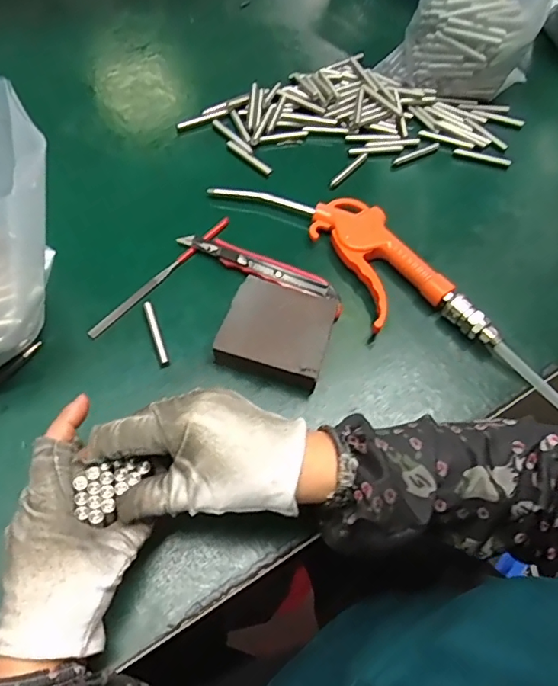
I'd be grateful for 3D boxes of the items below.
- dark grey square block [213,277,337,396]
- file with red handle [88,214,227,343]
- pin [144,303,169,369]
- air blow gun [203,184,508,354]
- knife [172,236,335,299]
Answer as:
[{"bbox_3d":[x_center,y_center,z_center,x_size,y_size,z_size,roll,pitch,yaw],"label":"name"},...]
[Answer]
[{"bbox_3d":[0.001,-0.011,0.395,0.076,0.028,0.079,18,61,6],"label":"dark grey square block"},{"bbox_3d":[-0.095,-0.059,0.426,0.010,0.005,0.156,37,64,16],"label":"file with red handle"},{"bbox_3d":[-0.095,-0.007,0.399,0.007,0.005,0.057,-16,63,-13],"label":"pin"},{"bbox_3d":[0.065,-0.077,0.441,0.088,0.022,0.260,-36,69,-21],"label":"air blow gun"},{"bbox_3d":[-0.019,-0.066,0.431,0.138,0.014,0.019,25,62,10],"label":"knife"}]

